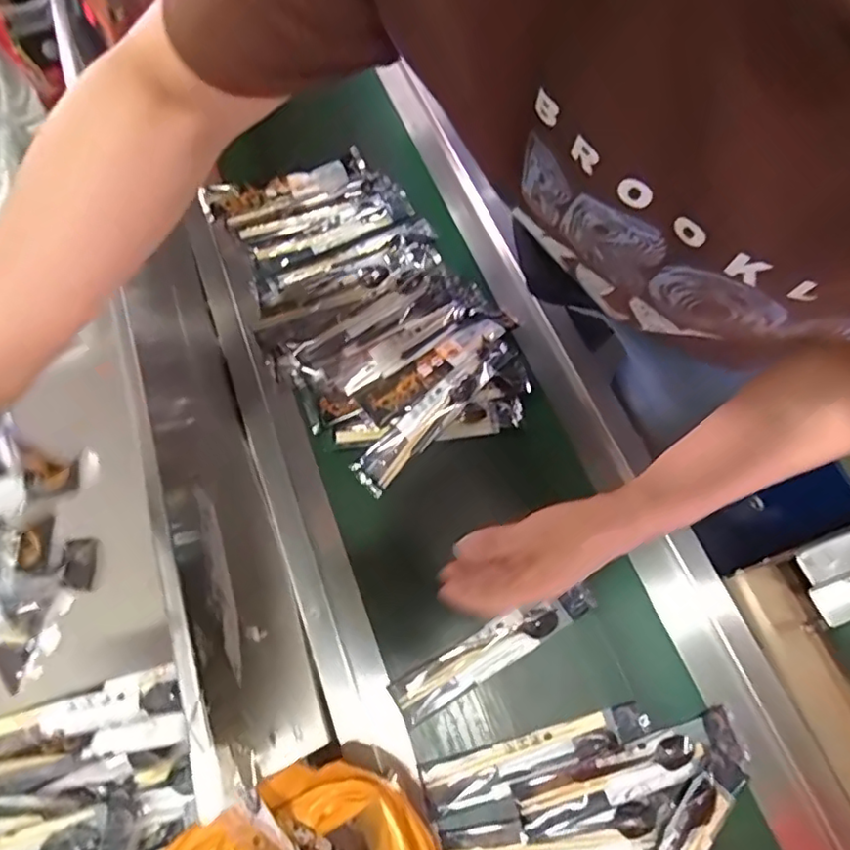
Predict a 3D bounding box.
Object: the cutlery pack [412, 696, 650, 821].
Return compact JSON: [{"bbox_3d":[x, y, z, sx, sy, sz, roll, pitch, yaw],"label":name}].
[{"bbox_3d":[0.111,0.332,0.599,0.226,0.012,0.044,-17,69,-7],"label":"cutlery pack"}]

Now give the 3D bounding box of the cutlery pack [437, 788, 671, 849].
[{"bbox_3d":[0.128,0.393,0.572,0.217,0.009,0.056,-10,68,-4],"label":"cutlery pack"}]

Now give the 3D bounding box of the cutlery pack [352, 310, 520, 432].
[{"bbox_3d":[0.016,-0.084,0.756,0.226,0.015,0.053,-36,72,-13],"label":"cutlery pack"}]

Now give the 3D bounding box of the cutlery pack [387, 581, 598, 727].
[{"bbox_3d":[0.075,0.236,0.639,0.232,0.018,0.047,-29,70,-11],"label":"cutlery pack"}]

